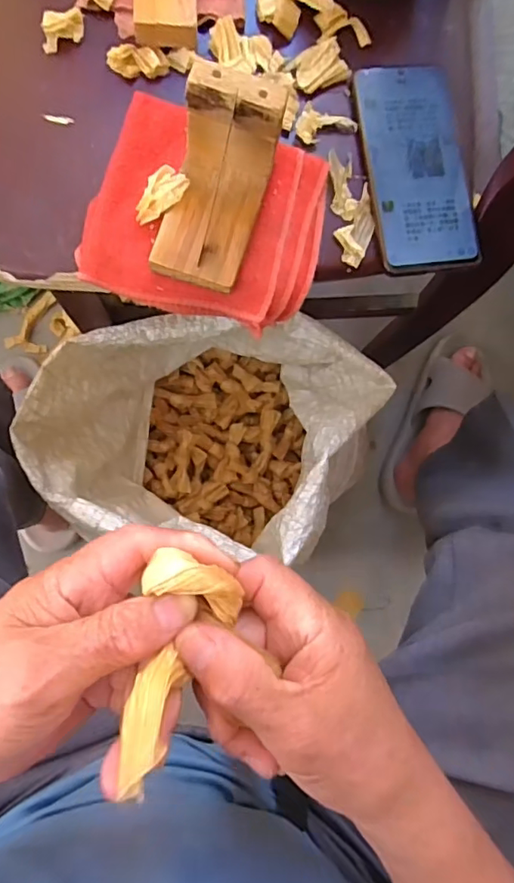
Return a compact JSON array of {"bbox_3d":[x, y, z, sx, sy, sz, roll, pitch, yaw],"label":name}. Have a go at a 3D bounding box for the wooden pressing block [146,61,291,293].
[{"bbox_3d":[-0.027,-0.167,0.349,0.059,0.064,0.109,18,83,-2],"label":"wooden pressing block"}]

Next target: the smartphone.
[{"bbox_3d":[0.122,-0.208,0.410,0.076,0.005,0.162,-8,84,-5],"label":"smartphone"}]

